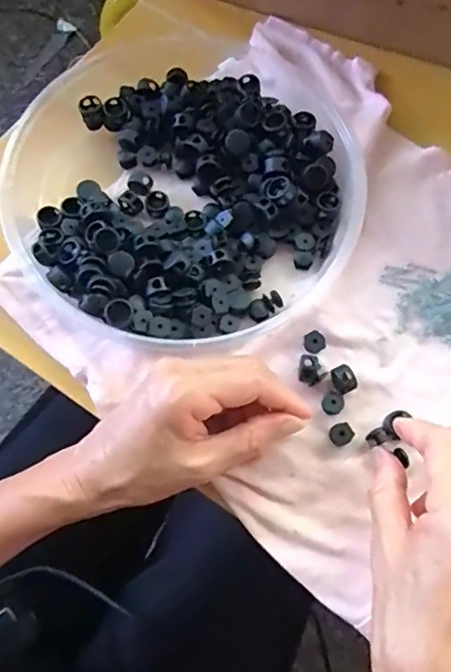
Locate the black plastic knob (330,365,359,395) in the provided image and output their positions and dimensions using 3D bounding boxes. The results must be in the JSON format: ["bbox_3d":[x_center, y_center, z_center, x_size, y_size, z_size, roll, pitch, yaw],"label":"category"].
[{"bbox_3d":[0.073,0.027,0.337,0.013,0.009,0.016,-16,71,-6],"label":"black plastic knob"}]

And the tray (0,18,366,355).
[{"bbox_3d":[-0.017,-0.113,0.375,0.226,0.035,0.259,30,73,10],"label":"tray"}]

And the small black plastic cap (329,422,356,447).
[{"bbox_3d":[0.071,0.060,0.328,0.014,0.008,0.013,0,70,-1],"label":"small black plastic cap"}]

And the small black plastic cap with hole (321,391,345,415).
[{"bbox_3d":[0.066,0.042,0.334,0.013,0.007,0.013,0,70,-1],"label":"small black plastic cap with hole"}]

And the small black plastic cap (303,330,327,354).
[{"bbox_3d":[0.057,0.004,0.347,0.014,0.005,0.013,0,70,-1],"label":"small black plastic cap"}]

